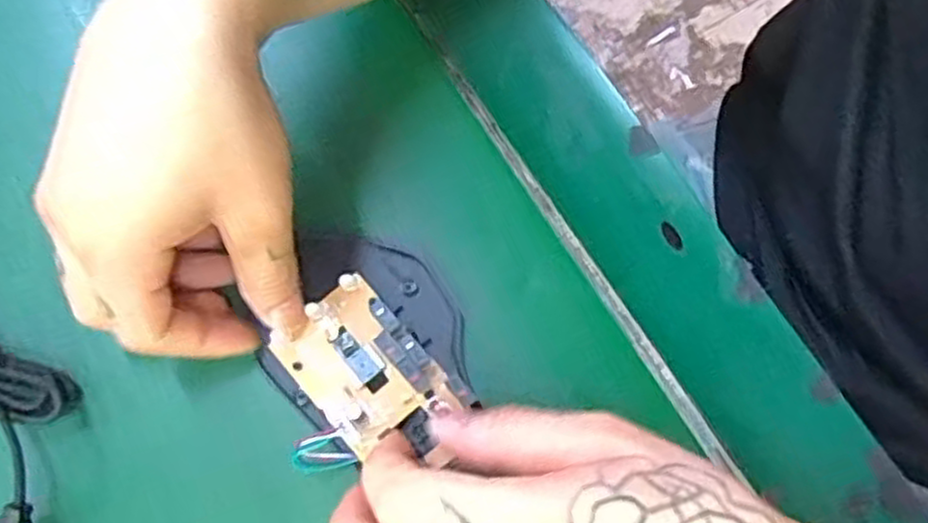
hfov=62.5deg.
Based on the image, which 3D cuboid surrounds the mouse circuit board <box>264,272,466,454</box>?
[{"bbox_3d":[-0.036,0.041,0.288,0.044,0.010,0.067,-43,79,-10],"label":"mouse circuit board"}]

